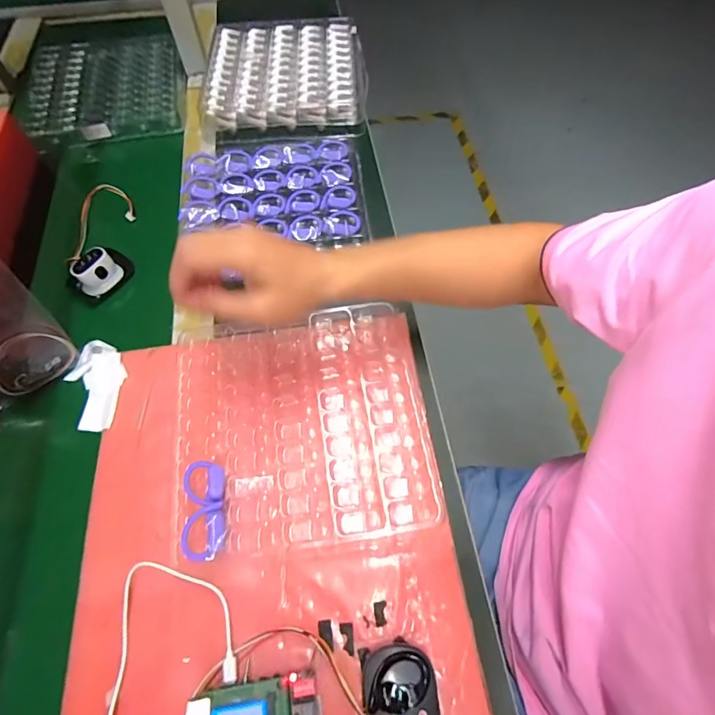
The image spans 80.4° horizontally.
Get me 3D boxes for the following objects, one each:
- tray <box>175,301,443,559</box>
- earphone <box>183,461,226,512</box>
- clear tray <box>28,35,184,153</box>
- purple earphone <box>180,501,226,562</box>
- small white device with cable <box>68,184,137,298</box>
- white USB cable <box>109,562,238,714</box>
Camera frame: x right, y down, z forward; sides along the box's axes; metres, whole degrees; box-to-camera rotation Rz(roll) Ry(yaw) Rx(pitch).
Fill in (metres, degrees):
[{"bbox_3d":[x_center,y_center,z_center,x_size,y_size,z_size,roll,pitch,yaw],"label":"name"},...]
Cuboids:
[{"bbox_3d":[-0.058,0.060,0.442,0.249,0.031,0.243,-9,63,-5],"label":"tray"},{"bbox_3d":[-0.146,0.122,0.403,0.036,0.012,0.048,-4,63,-2],"label":"earphone"},{"bbox_3d":[-0.435,-0.476,0.732,0.252,0.020,0.275,-12,64,-6],"label":"clear tray"},{"bbox_3d":[-0.138,0.156,0.379,0.033,0.017,0.046,-10,63,-5],"label":"purple earphone"},{"bbox_3d":[-0.347,-0.155,0.573,0.070,0.046,0.152,-6,63,-3],"label":"small white device with cable"},{"bbox_3d":[-0.170,0.236,0.362,0.112,0.029,0.116,-22,65,-11],"label":"white USB cable"}]

